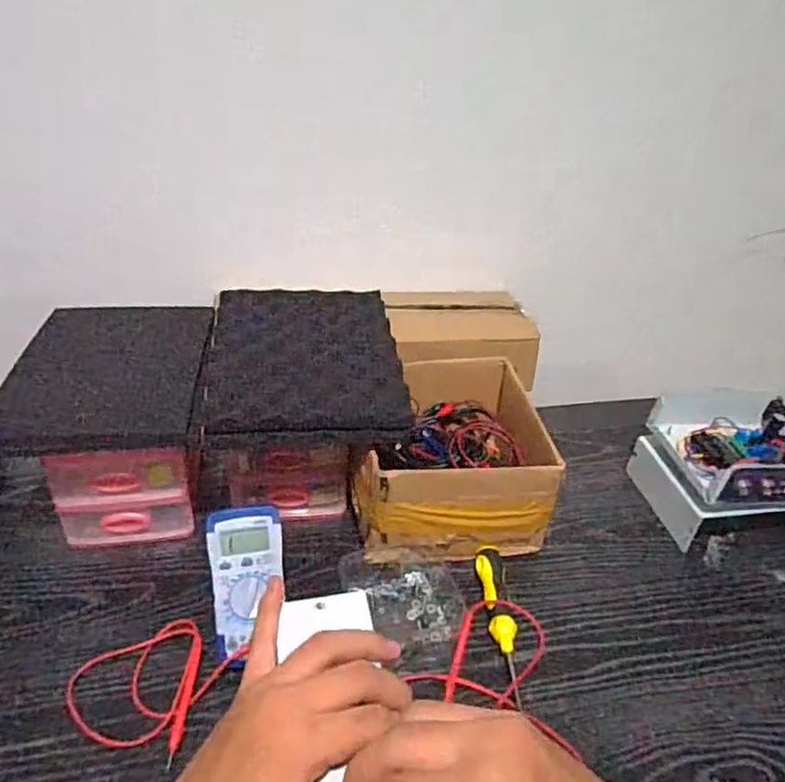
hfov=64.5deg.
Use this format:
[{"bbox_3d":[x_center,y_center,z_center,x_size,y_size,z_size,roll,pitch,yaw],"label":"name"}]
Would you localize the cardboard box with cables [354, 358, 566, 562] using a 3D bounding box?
[{"bbox_3d":[0.060,0.081,0.716,0.198,0.120,0.202,-1,36,-9],"label":"cardboard box with cables"}]

